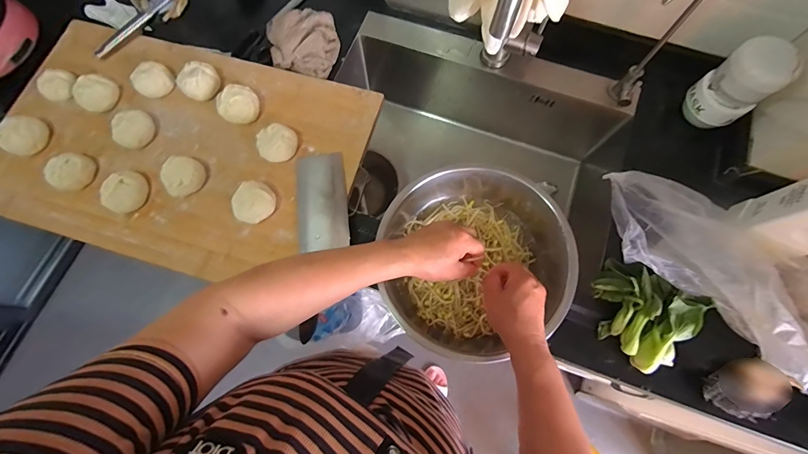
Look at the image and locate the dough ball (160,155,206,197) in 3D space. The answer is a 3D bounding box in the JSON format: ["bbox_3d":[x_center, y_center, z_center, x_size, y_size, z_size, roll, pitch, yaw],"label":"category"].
[{"bbox_3d":[-0.359,-0.082,0.572,0.052,0.038,0.064,38,77,10],"label":"dough ball"}]

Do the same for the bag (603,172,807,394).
[{"bbox_3d":[0.455,0.050,0.508,0.155,0.076,0.345,-41,78,-11],"label":"bag"}]

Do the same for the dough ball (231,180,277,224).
[{"bbox_3d":[-0.239,-0.040,0.553,0.065,0.042,0.057,-42,78,-11],"label":"dough ball"}]

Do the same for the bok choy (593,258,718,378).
[{"bbox_3d":[0.347,0.126,0.514,0.132,0.049,0.141,0,73,0],"label":"bok choy"}]

